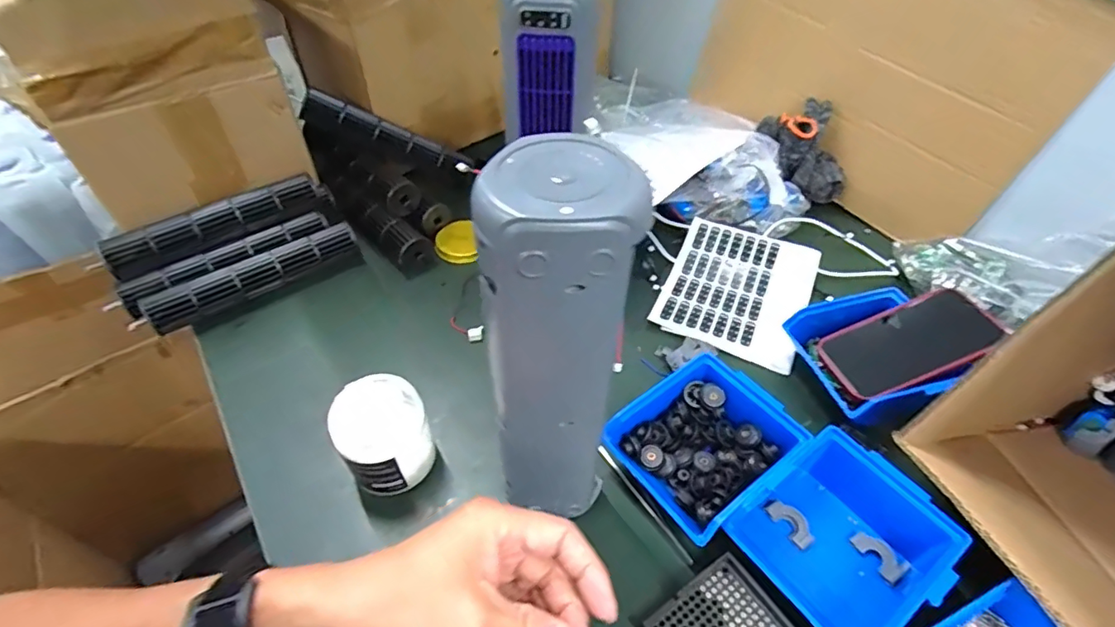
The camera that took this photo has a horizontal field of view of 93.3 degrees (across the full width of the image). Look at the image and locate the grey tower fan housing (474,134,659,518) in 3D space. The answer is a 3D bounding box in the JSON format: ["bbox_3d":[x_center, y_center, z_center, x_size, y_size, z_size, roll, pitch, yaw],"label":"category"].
[{"bbox_3d":[-0.001,0.040,0.350,0.079,0.303,0.076,4,48,2],"label":"grey tower fan housing"}]

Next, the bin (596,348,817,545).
[{"bbox_3d":[0.125,0.115,0.459,0.140,0.065,0.116,-30,55,-25],"label":"bin"}]

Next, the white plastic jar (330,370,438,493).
[{"bbox_3d":[-0.148,0.104,0.452,0.071,0.075,0.073,-18,51,-16],"label":"white plastic jar"}]

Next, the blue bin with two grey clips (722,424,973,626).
[{"bbox_3d":[0.216,0.173,0.406,0.144,0.071,0.121,-29,55,-24],"label":"blue bin with two grey clips"}]

